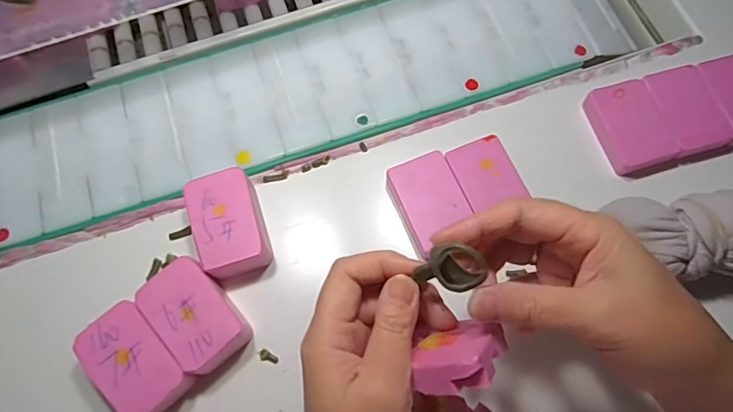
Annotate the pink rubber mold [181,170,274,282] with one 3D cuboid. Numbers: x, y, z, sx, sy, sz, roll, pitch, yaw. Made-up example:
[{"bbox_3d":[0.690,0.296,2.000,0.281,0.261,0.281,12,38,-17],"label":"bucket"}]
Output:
[{"bbox_3d":[-0.099,0.012,0.362,0.048,0.025,0.071,-19,72,-5],"label":"pink rubber mold"}]

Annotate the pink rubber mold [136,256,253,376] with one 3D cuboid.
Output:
[{"bbox_3d":[-0.116,0.075,0.340,0.046,0.027,0.076,-40,75,-12],"label":"pink rubber mold"}]

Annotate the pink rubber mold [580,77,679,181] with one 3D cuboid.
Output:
[{"bbox_3d":[0.203,-0.060,0.382,0.048,0.023,0.071,-15,72,-4],"label":"pink rubber mold"}]

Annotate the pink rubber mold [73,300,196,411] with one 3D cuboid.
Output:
[{"bbox_3d":[-0.152,0.104,0.334,0.046,0.031,0.074,-42,76,-12],"label":"pink rubber mold"}]

